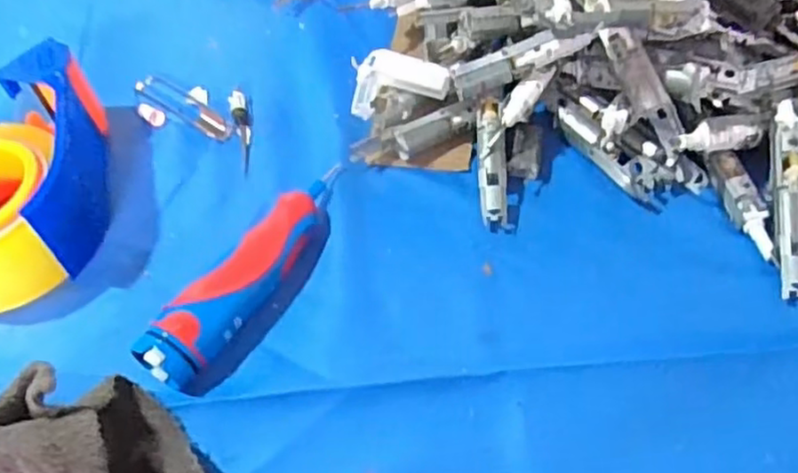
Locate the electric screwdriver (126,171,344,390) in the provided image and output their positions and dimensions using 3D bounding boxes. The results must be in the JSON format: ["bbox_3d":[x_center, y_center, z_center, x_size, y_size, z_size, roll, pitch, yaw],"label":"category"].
[{"bbox_3d":[-0.078,0.017,0.378,0.031,0.028,0.149,27,59,21],"label":"electric screwdriver"}]

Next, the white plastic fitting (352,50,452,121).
[{"bbox_3d":[0.000,-0.094,0.447,0.067,0.047,0.022,9,55,9],"label":"white plastic fitting"}]

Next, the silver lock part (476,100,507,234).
[{"bbox_3d":[0.056,-0.046,0.416,0.017,0.014,0.085,-1,69,2],"label":"silver lock part"}]

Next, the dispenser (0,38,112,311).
[{"bbox_3d":[-0.236,-0.034,0.408,0.108,0.061,0.157,-13,54,-7],"label":"dispenser"}]

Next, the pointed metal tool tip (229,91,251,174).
[{"bbox_3d":[-0.104,-0.072,0.461,0.010,0.006,0.074,-14,54,-7],"label":"pointed metal tool tip"}]

